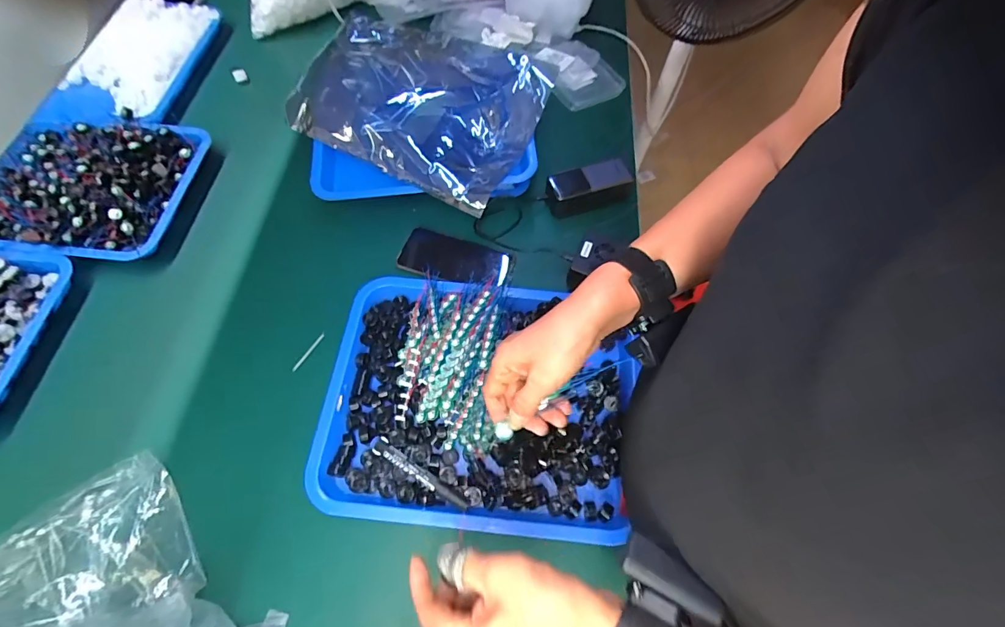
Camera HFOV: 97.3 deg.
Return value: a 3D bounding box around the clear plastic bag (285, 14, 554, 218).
[{"bbox_3d":[-0.120,-0.324,0.649,0.337,0.103,0.261,24,65,10],"label":"clear plastic bag"}]

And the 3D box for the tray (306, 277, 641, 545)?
[{"bbox_3d":[-0.030,0.095,0.537,0.367,0.056,0.291,5,63,1],"label":"tray"}]

